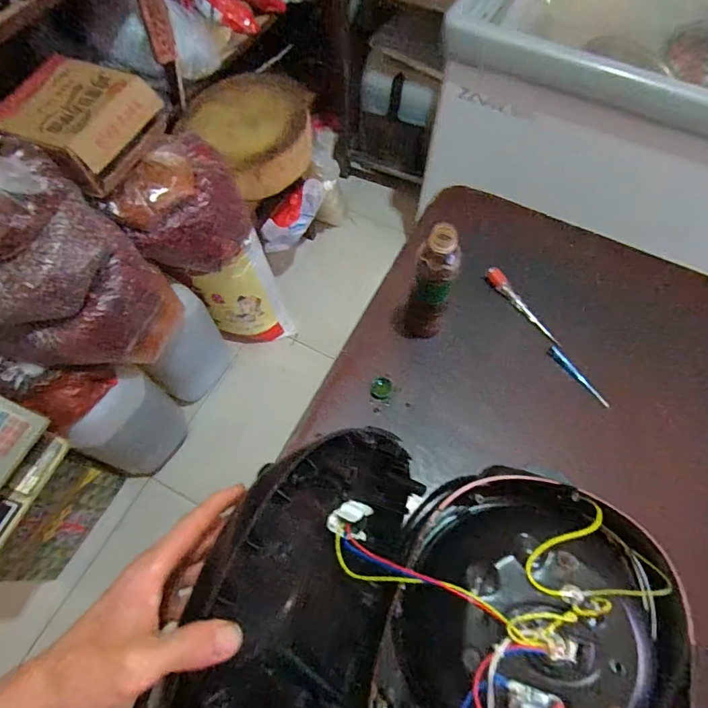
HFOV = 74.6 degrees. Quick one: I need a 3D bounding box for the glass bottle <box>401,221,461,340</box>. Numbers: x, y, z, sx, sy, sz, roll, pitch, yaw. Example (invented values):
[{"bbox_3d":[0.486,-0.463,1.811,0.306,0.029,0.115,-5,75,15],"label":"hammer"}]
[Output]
[{"bbox_3d":[0.106,-0.087,0.637,0.059,0.202,0.056,20,67,9],"label":"glass bottle"}]

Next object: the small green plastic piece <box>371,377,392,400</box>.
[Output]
[{"bbox_3d":[0.041,0.050,0.683,0.030,0.023,0.027,6,65,3],"label":"small green plastic piece"}]

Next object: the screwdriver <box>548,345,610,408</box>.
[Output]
[{"bbox_3d":[0.337,0.033,0.696,0.018,0.020,0.115,-32,69,-14],"label":"screwdriver"}]

